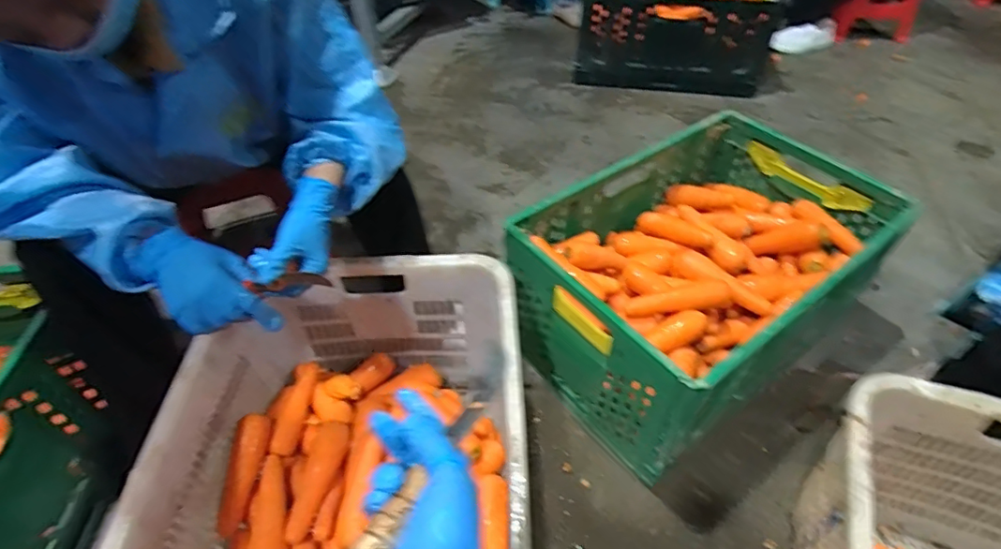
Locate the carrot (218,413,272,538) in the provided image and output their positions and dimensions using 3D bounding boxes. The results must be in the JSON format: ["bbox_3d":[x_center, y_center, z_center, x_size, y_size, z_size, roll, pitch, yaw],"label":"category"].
[{"bbox_3d":[-0.361,0.280,0.746,0.033,0.035,0.157,6,73,7],"label":"carrot"}]

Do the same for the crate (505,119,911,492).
[{"bbox_3d":[0.359,-0.013,0.963,0.614,0.269,0.404,-29,53,-24],"label":"crate"}]

